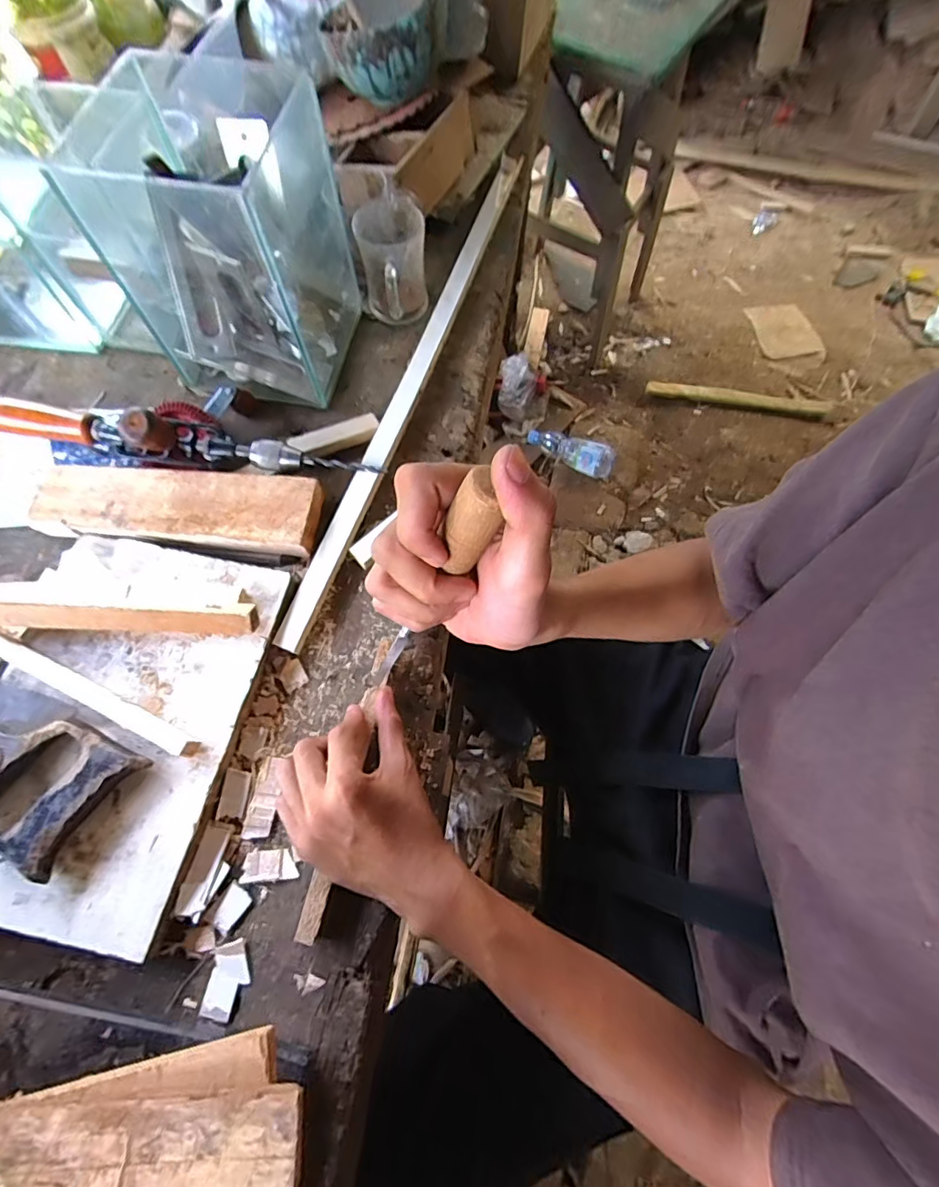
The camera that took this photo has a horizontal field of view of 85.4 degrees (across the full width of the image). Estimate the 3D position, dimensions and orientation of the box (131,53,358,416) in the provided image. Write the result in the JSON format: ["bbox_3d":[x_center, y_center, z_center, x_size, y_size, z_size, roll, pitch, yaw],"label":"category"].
[{"bbox_3d":[-0.193,-0.294,0.456,0.140,0.196,0.159,3,67,-1],"label":"box"}]

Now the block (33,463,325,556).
[{"bbox_3d":[-0.253,-0.075,0.454,0.235,0.038,0.070,6,67,0],"label":"block"}]

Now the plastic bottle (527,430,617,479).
[{"bbox_3d":[0.262,-0.368,1.325,0.229,0.080,0.068,20,68,6],"label":"plastic bottle"}]

